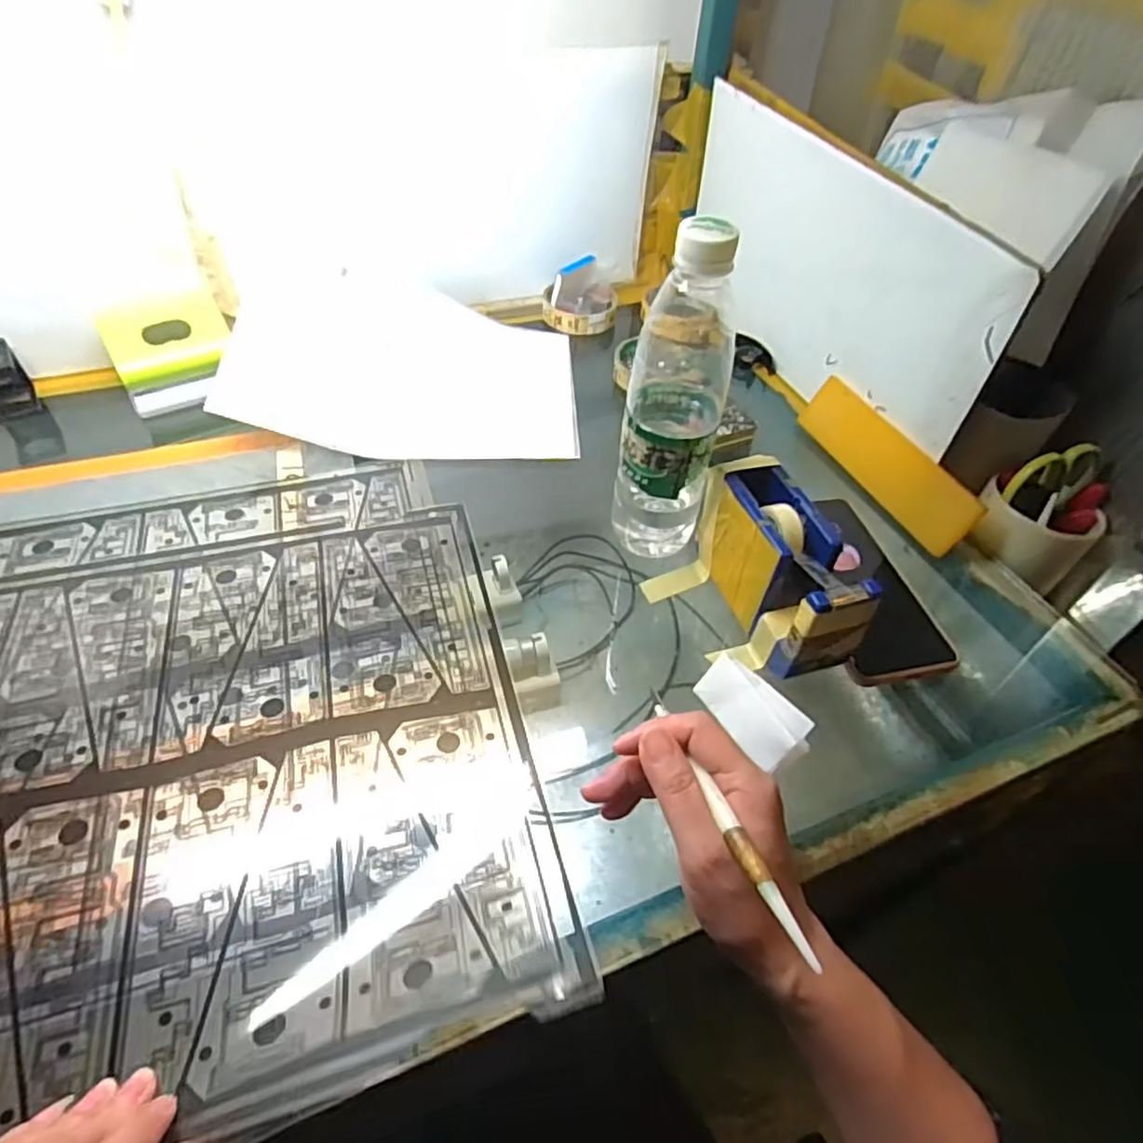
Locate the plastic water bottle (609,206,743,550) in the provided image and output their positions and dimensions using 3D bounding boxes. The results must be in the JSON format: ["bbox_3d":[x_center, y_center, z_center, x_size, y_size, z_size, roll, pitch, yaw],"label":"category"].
[{"bbox_3d":[0.067,-0.102,0.434,0.064,0.230,0.067,13,49,8],"label":"plastic water bottle"}]

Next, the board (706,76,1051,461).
[{"bbox_3d":[0.219,-0.271,0.602,0.018,0.184,0.408,-13,50,-14],"label":"board"}]

